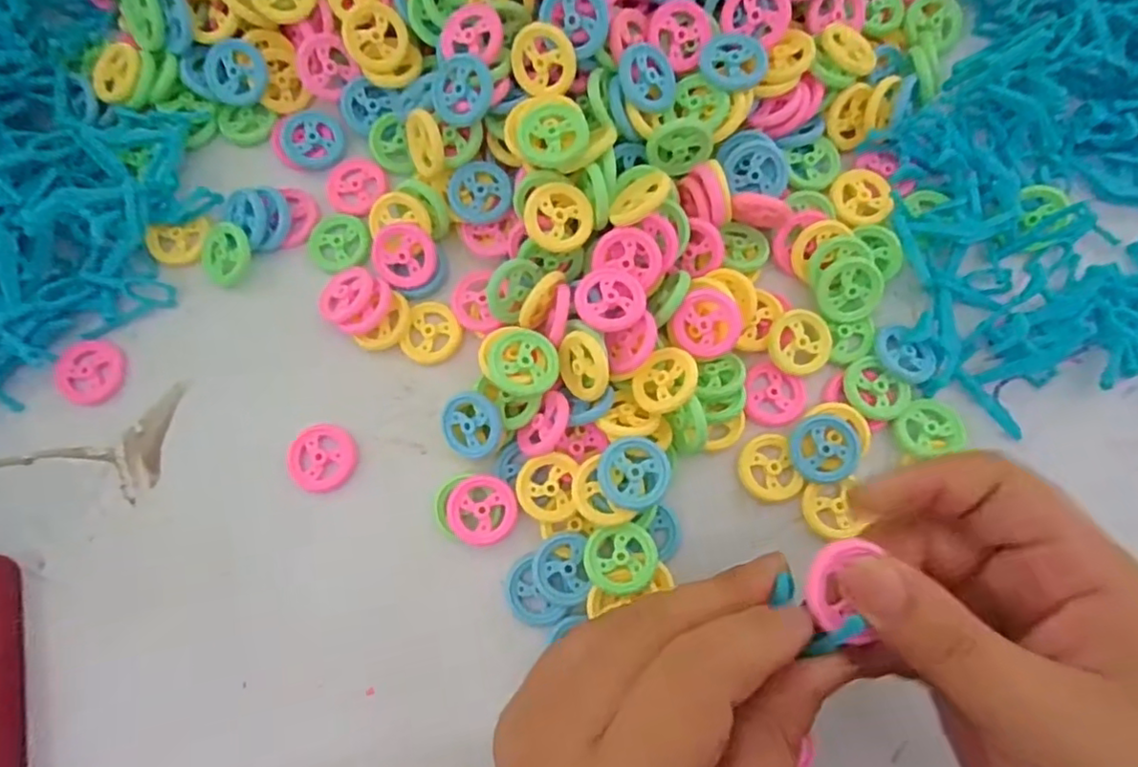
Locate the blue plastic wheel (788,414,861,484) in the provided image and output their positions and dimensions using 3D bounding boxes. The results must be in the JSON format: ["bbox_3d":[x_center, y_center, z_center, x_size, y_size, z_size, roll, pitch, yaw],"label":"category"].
[{"bbox_3d":[0.112,0.029,0.275,0.028,0.008,0.029,0,77,2],"label":"blue plastic wheel"}]

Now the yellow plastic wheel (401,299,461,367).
[{"bbox_3d":[-0.063,-0.024,0.293,0.027,0.008,0.030,14,79,3],"label":"yellow plastic wheel"}]

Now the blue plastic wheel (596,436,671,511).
[{"bbox_3d":[0.027,0.037,0.259,0.030,0.010,0.029,0,78,0],"label":"blue plastic wheel"}]

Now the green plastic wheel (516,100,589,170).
[{"bbox_3d":[-0.007,-0.107,0.266,0.030,0.008,0.032,-1,80,5],"label":"green plastic wheel"}]

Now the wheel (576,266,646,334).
[{"bbox_3d":[0.018,-0.036,0.268,0.030,0.006,0.028,0,77,2],"label":"wheel"}]

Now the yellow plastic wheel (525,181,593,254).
[{"bbox_3d":[-0.004,-0.073,0.271,0.030,0.005,0.029,-1,92,-14],"label":"yellow plastic wheel"}]

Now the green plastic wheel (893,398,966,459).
[{"bbox_3d":[0.160,0.020,0.275,0.029,0.006,0.024,-16,77,-1],"label":"green plastic wheel"}]

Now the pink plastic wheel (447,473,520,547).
[{"bbox_3d":[-0.037,0.054,0.268,0.029,0.004,0.029,0,78,0],"label":"pink plastic wheel"}]

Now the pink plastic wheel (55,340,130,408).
[{"bbox_3d":[-0.223,-0.005,0.291,0.030,0.004,0.031,0,78,0],"label":"pink plastic wheel"}]

